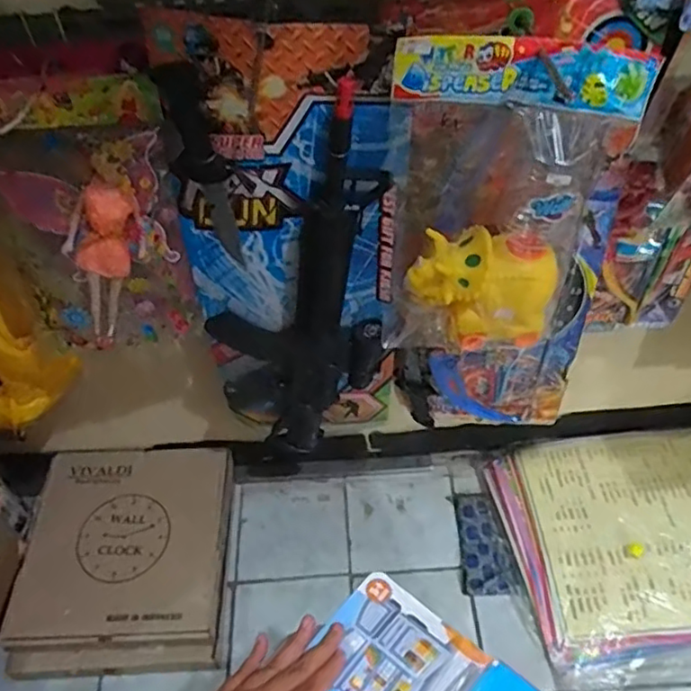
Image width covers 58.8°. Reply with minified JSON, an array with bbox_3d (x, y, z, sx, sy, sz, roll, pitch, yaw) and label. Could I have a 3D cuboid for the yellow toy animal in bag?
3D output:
[{"bbox_3d":[0.142,-0.061,0.638,0.138,0.105,0.071,9,50,10],"label":"yellow toy animal in bag"}]

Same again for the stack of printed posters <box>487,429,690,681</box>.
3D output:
[{"bbox_3d":[0.568,0.311,1.026,0.553,0.064,0.379,-7,50,0],"label":"stack of printed posters"}]

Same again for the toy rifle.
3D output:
[{"bbox_3d":[-0.054,-0.032,0.751,0.207,0.578,0.042,5,49,7],"label":"toy rifle"}]

